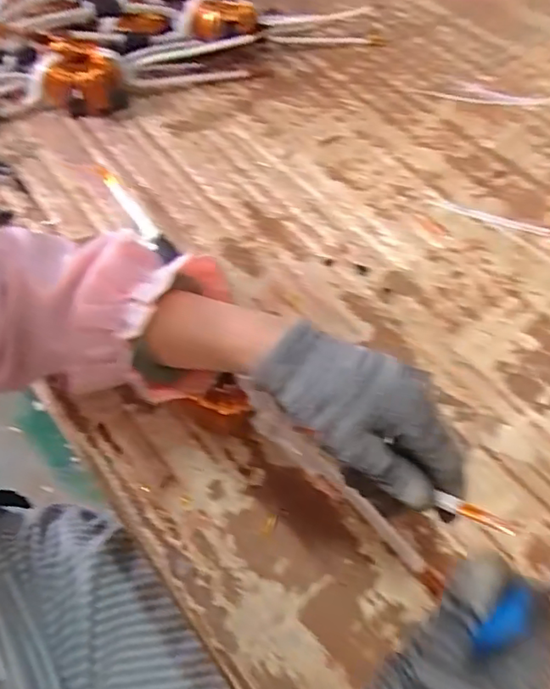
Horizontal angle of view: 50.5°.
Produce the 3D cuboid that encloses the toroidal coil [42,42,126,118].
[{"bbox_3d":[-0.207,-0.280,0.617,0.089,0.046,0.072,34,62,21],"label":"toroidal coil"}]

